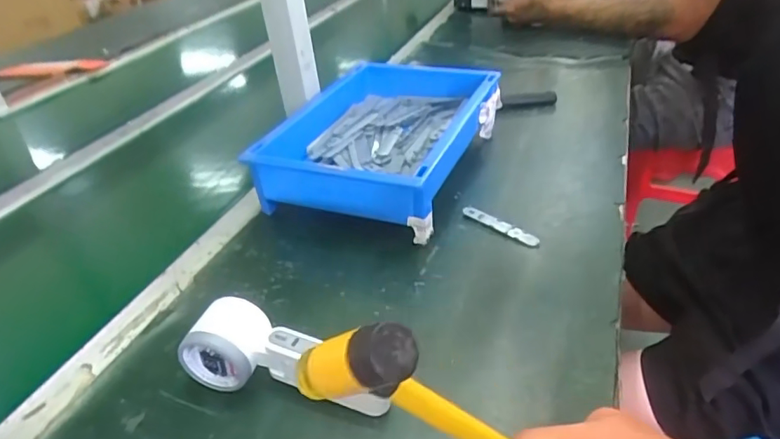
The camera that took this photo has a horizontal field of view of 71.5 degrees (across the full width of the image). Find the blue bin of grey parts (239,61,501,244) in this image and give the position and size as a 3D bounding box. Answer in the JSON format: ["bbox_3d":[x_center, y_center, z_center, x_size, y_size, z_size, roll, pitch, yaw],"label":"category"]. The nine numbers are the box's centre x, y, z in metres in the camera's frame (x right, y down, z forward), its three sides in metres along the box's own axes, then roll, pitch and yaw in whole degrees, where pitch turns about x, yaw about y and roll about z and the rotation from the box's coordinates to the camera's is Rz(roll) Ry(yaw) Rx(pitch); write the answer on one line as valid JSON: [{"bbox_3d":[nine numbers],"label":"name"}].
[{"bbox_3d":[-0.013,-0.113,0.716,0.249,0.089,0.353,10,37,22],"label":"blue bin of grey parts"}]

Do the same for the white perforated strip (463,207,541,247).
[{"bbox_3d":[0.120,0.007,0.594,0.015,0.007,0.098,-30,41,-31],"label":"white perforated strip"}]

